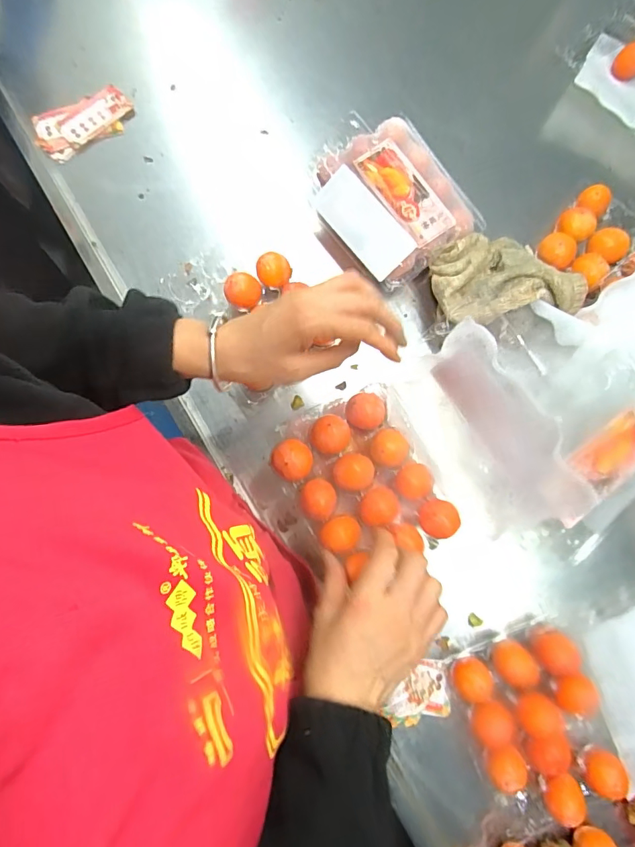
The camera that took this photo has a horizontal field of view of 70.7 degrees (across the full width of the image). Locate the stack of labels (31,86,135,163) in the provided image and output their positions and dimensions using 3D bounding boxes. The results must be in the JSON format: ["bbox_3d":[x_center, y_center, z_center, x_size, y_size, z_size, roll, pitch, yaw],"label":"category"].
[{"bbox_3d":[-0.312,-0.402,0.600,0.129,0.014,0.067,-30,84,-7],"label":"stack of labels"}]

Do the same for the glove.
[{"bbox_3d":[0.212,-0.176,0.507,0.147,0.074,0.127,-7,82,-4],"label":"glove"}]

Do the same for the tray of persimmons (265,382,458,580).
[{"bbox_3d":[0.047,0.063,0.470,0.136,0.053,0.174,-30,81,-7],"label":"tray of persimmons"}]

